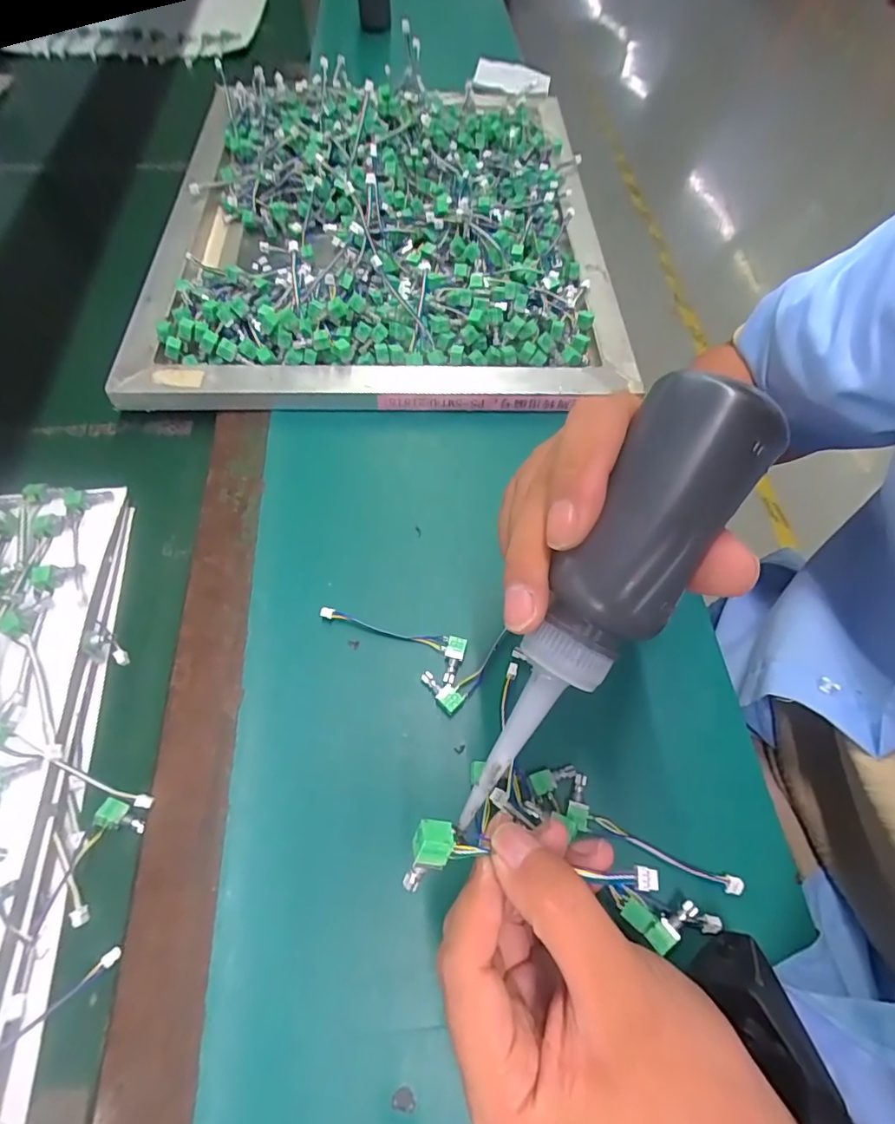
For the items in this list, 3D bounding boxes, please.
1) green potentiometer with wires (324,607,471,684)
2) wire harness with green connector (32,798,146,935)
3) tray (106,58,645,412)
[{"bbox_3d":[-0.034,0.043,0.331,0.094,0.006,0.028,24,64,11],"label":"green potentiometer with wires"},{"bbox_3d":[-0.191,0.162,0.278,0.023,0.011,0.065,24,64,11],"label":"wire harness with green connector"},{"bbox_3d":[-0.060,-0.368,0.539,0.415,0.059,0.542,0,59,-4],"label":"tray"}]

